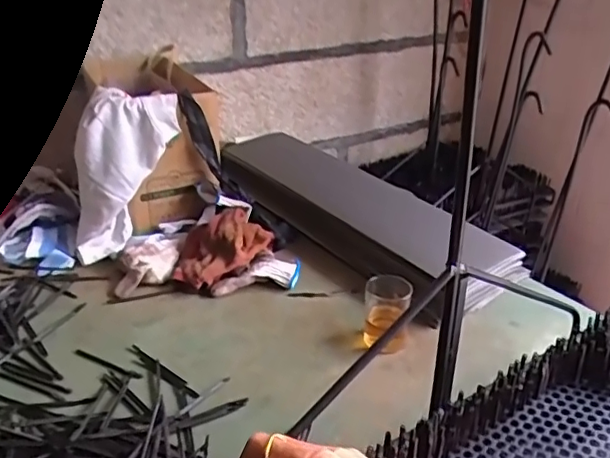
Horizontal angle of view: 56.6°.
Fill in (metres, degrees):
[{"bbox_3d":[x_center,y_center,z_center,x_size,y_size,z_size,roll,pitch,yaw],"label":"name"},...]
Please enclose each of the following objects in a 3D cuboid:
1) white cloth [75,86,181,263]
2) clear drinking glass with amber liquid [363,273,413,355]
[{"bbox_3d":[-0.304,-0.091,0.884,0.119,0.282,0.093,11,15,-42],"label":"white cloth"},{"bbox_3d":[0.101,0.109,0.710,0.056,0.092,0.066,7,28,10],"label":"clear drinking glass with amber liquid"}]

